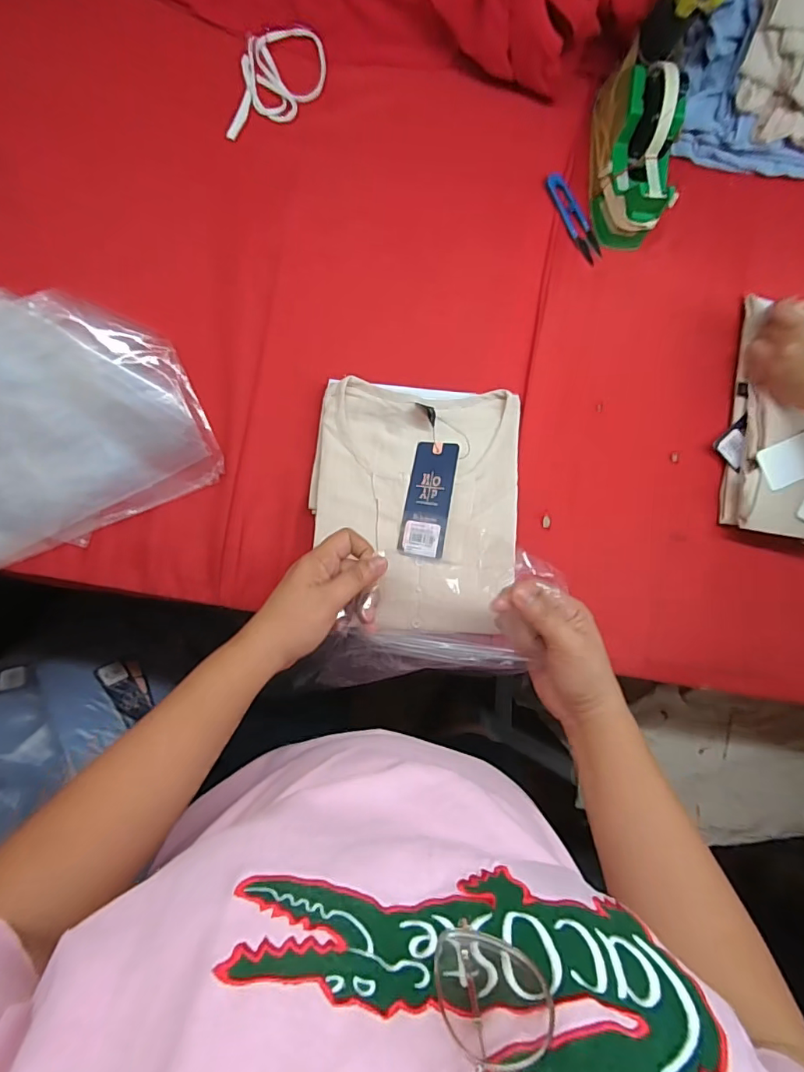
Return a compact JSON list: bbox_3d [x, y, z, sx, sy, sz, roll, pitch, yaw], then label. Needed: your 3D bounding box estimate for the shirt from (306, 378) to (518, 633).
[{"bbox_3d":[0.015,-0.031,0.506,0.208,0.035,0.246,6,88,-7],"label":"shirt"}]

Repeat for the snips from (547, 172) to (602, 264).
[{"bbox_3d":[0.193,-0.357,0.558,0.025,0.011,0.103,-34,91,-8],"label":"snips"}]

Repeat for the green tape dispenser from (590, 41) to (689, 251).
[{"bbox_3d":[0.250,-0.410,0.520,0.069,0.098,0.166,2,86,-7],"label":"green tape dispenser"}]

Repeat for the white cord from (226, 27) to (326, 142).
[{"bbox_3d":[-0.130,-0.474,0.527,0.083,0.012,0.125,12,85,-6],"label":"white cord"}]

